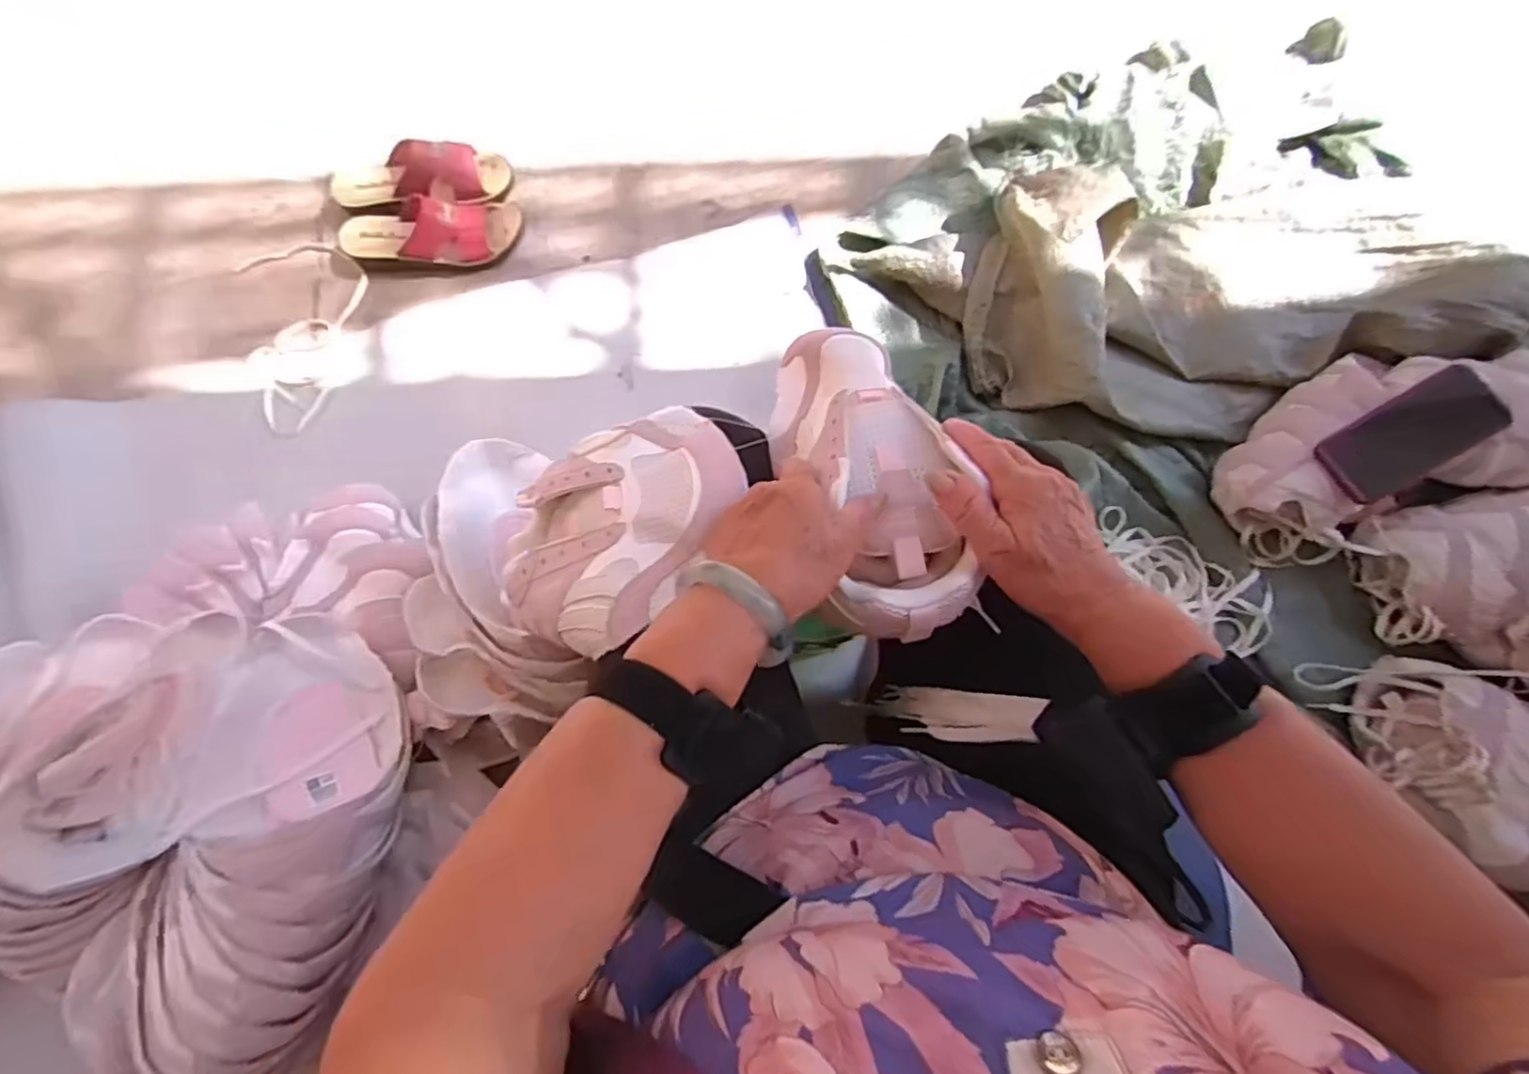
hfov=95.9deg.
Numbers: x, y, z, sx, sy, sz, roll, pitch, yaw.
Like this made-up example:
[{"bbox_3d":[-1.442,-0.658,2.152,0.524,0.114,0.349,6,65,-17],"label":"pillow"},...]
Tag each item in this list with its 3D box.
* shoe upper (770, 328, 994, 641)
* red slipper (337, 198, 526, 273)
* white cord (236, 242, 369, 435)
[{"bbox_3d":[0.062,-0.041,0.424,0.090,0.060,0.209,-16,63,-4],"label":"shoe upper"},{"bbox_3d":[-0.442,-0.404,0.907,0.234,0.073,0.086,-7,79,-3],"label":"red slipper"},{"bbox_3d":[-0.626,-0.270,0.902,0.155,0.018,0.261,11,79,1],"label":"white cord"}]

